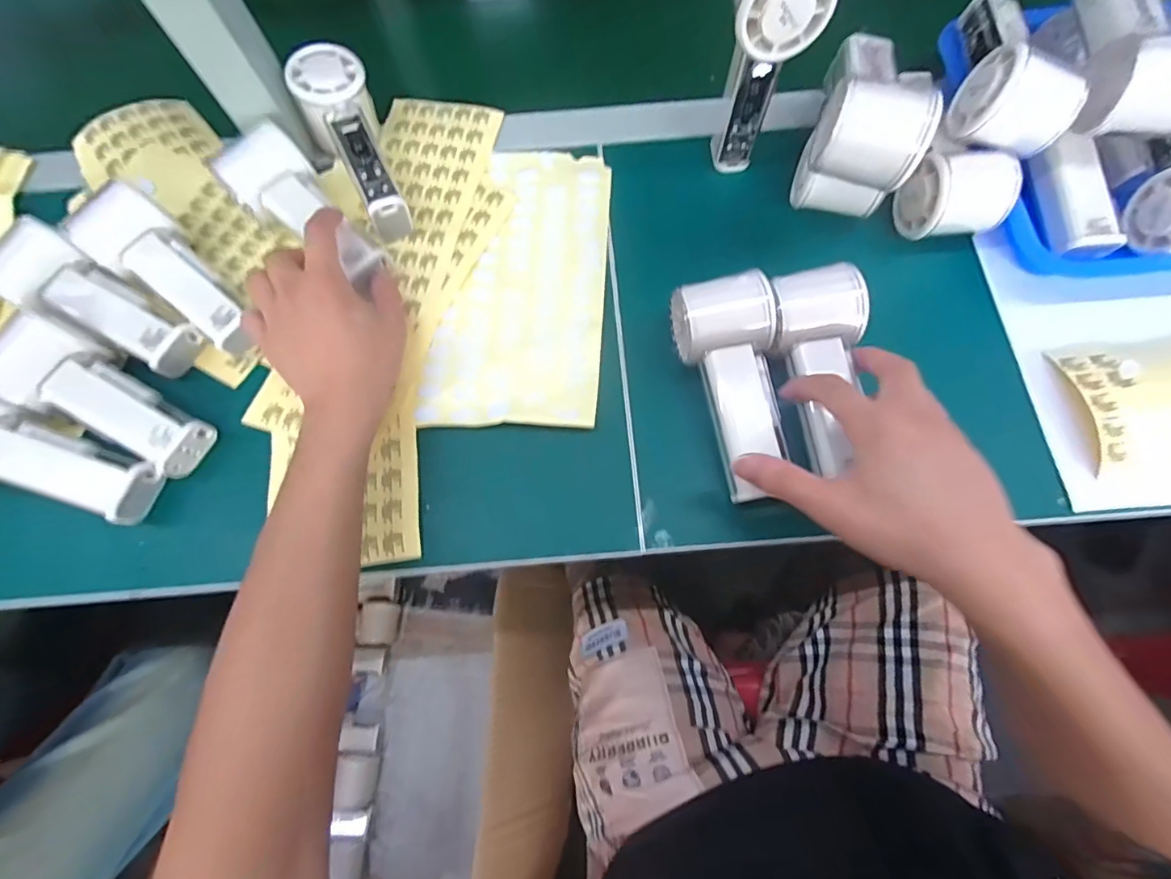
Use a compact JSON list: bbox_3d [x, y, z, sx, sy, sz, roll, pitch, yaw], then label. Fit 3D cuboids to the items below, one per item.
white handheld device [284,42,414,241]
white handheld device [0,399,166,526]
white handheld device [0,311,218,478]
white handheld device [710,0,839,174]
[{"bbox_3d":[-0.183,-0.231,0.406,0.056,0.049,0.157,-23,84,-6],"label":"white handheld device"},{"bbox_3d":[-0.359,0.014,0.331,0.141,0.033,0.057,21,73,-8],"label":"white handheld device"},{"bbox_3d":[-0.326,-0.028,0.339,0.140,0.034,0.053,31,74,-2],"label":"white handheld device"},{"bbox_3d":[0.122,-0.270,0.360,0.056,0.148,0.073,4,71,3],"label":"white handheld device"}]

